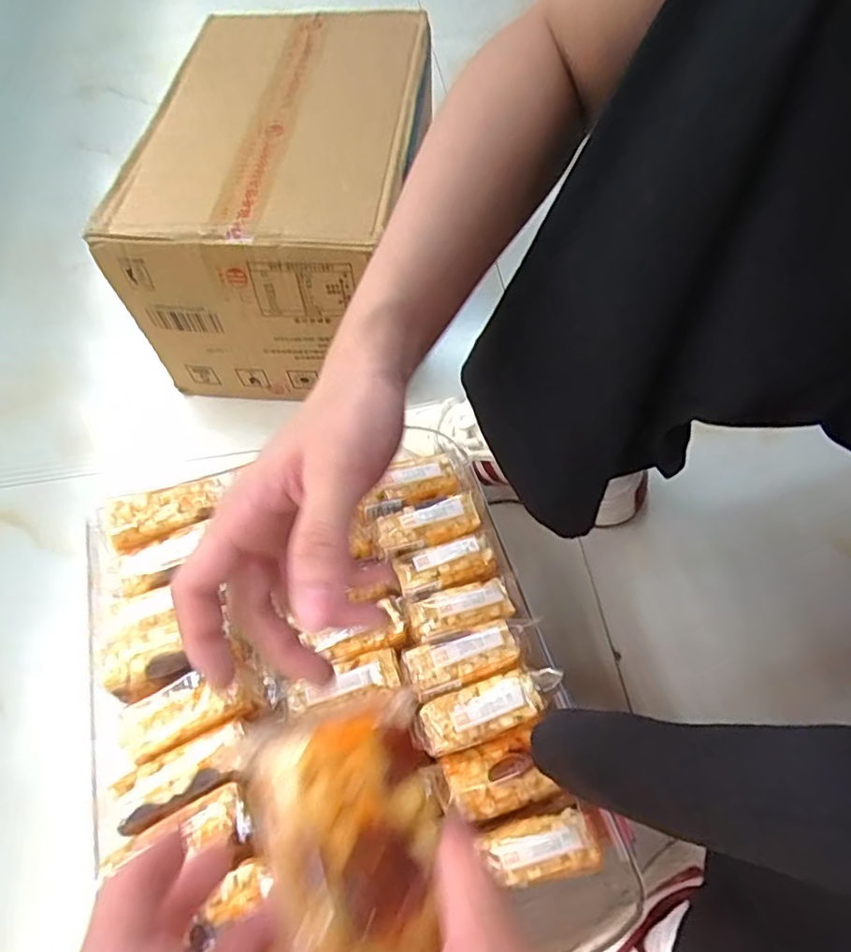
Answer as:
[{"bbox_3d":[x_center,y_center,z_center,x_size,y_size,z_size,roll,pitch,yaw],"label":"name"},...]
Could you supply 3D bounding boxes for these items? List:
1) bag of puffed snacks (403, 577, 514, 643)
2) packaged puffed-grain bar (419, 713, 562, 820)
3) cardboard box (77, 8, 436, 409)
[{"bbox_3d":[0.024,0.095,0.429,0.074,0.012,0.031,-18,61,-8],"label":"bag of puffed snacks"},{"bbox_3d":[0.042,0.189,0.379,0.074,0.021,0.044,-18,61,-8],"label":"packaged puffed-grain bar"},{"bbox_3d":[-0.139,-0.298,0.649,0.255,0.188,0.383,5,60,5],"label":"cardboard box"}]

